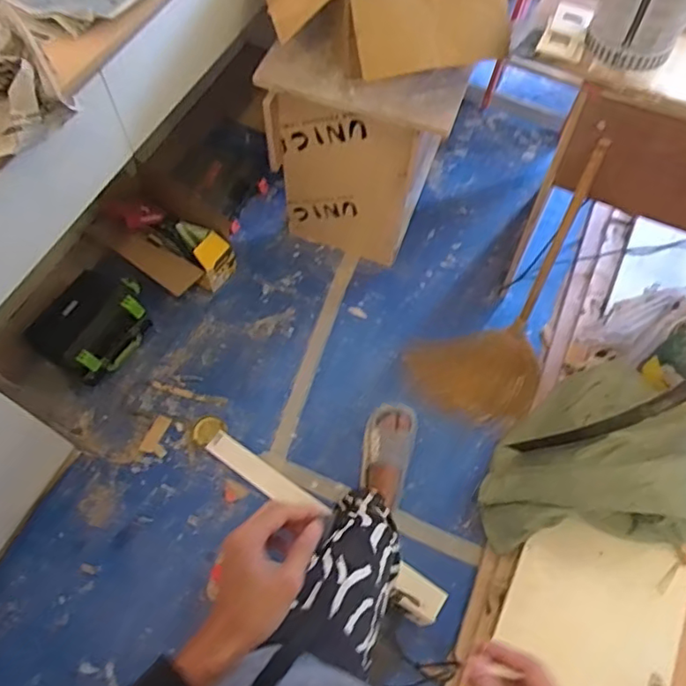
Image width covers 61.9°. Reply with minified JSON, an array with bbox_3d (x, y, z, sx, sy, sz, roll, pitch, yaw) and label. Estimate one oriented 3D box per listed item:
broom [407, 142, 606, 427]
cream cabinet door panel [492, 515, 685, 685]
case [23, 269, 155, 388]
[{"bbox_3d":[0.471,-0.131,1.524,0.364,0.801,0.224,34,38,16],"label":"broom"},{"bbox_3d":[0.572,0.634,1.307,0.373,0.026,0.429,25,72,14],"label":"cream cabinet door panel"},{"bbox_3d":[-0.699,-0.052,1.624,0.208,0.161,0.301,29,66,13],"label":"case"}]

